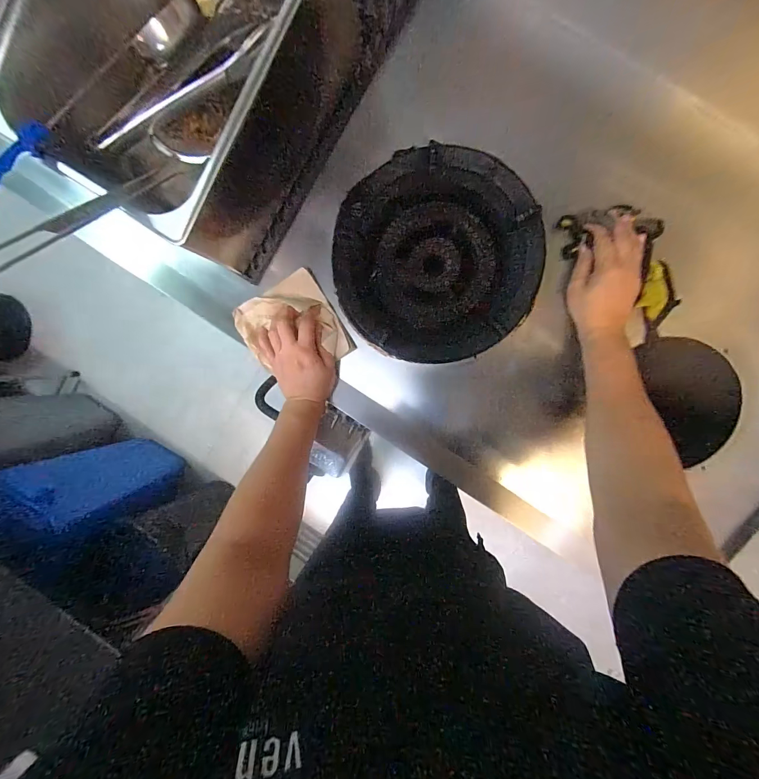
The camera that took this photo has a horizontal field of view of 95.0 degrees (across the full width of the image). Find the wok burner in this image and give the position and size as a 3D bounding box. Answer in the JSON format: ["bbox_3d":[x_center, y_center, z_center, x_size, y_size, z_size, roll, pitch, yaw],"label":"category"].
[{"bbox_3d":[0.083,-0.188,0.506,0.270,0.068,0.270,-4,96,7],"label":"wok burner"}]

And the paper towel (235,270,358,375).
[{"bbox_3d":[-0.126,-0.086,0.501,0.135,0.031,0.132,-27,93,9],"label":"paper towel"}]

